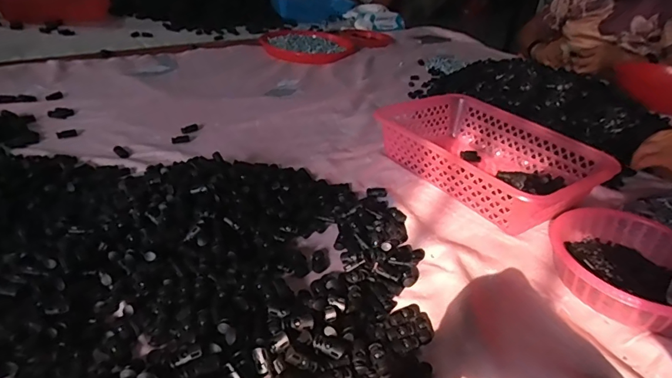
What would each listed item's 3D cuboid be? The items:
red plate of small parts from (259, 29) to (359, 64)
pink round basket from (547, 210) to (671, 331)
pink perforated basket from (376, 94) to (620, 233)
[{"bbox_3d":[-0.075,-0.393,1.213,0.244,0.024,0.249,5,33,-4],"label":"red plate of small parts"},{"bbox_3d":[0.325,0.090,0.493,0.164,0.052,0.166,22,35,21],"label":"pink round basket"},{"bbox_3d":[0.224,-0.047,0.675,0.195,0.086,0.289,-17,40,-33],"label":"pink perforated basket"}]

